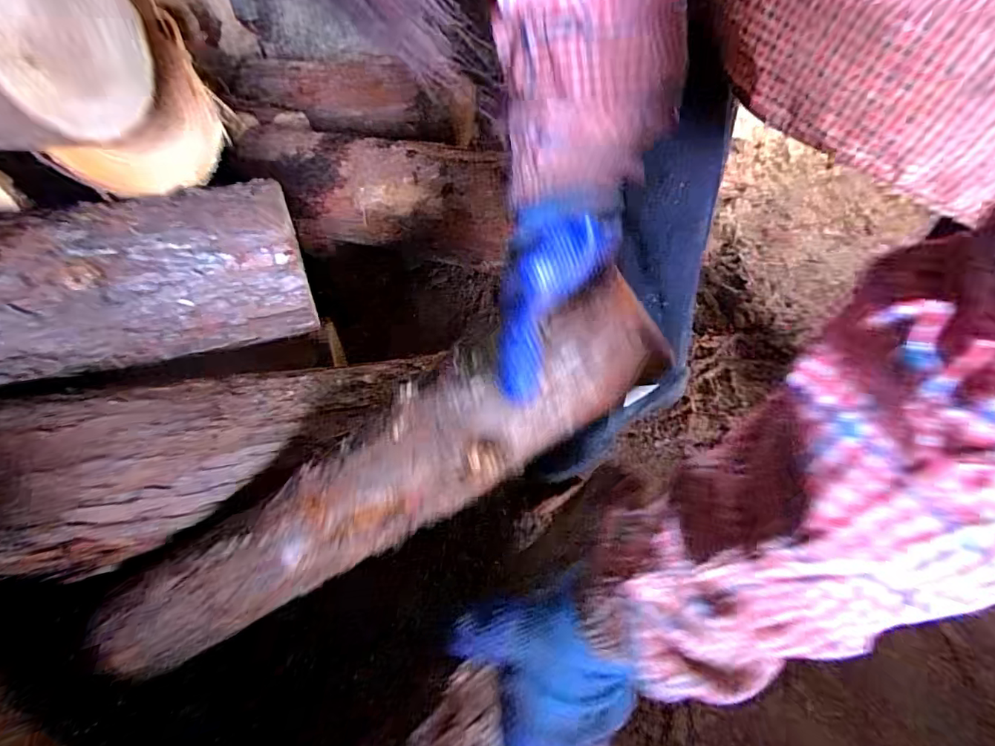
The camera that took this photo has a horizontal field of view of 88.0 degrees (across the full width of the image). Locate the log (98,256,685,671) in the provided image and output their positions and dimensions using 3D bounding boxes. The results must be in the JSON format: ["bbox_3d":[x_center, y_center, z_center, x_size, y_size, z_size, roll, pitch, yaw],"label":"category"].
[{"bbox_3d":[-0.103,0.088,0.352,0.456,0.054,0.069,-33,47,16],"label":"log"}]

